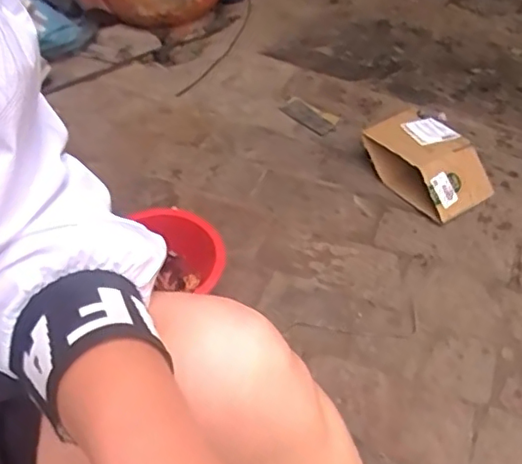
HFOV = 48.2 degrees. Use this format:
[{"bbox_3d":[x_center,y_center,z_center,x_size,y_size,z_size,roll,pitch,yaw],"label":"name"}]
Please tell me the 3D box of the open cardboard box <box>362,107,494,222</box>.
[{"bbox_3d":[0.308,-0.128,1.099,0.161,0.085,0.232,-25,50,-21],"label":"open cardboard box"}]

